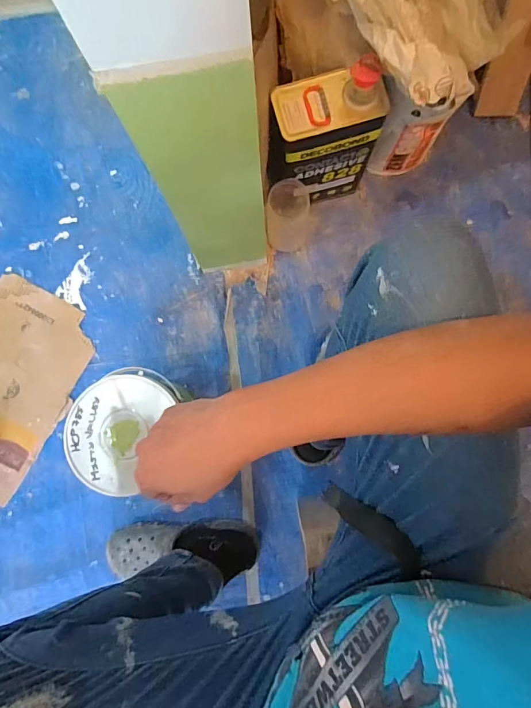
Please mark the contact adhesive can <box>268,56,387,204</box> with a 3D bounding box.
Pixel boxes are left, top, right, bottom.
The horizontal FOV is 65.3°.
[{"bbox_3d":[0.098,-0.364,0.721,0.163,0.269,0.095,-15,84,0],"label":"contact adhesive can"}]

